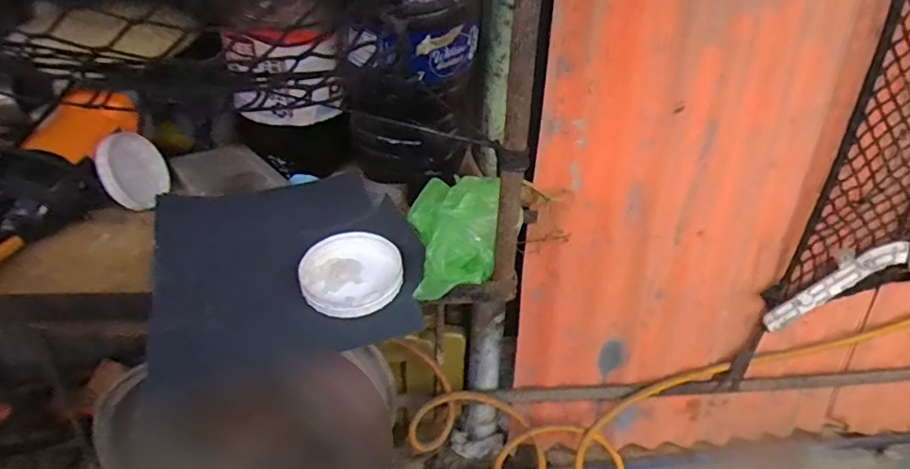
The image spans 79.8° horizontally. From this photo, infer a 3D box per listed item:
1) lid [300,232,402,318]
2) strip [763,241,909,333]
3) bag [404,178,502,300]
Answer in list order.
[{"bbox_3d":[-0.099,0.038,0.528,0.095,0.025,0.096,-4,42,4],"label":"lid"},{"bbox_3d":[0.669,0.088,0.955,0.277,0.047,0.013,-29,8,0],"label":"strip"},{"bbox_3d":[-0.002,-0.005,0.564,0.094,0.071,0.157,3,27,1],"label":"bag"}]

